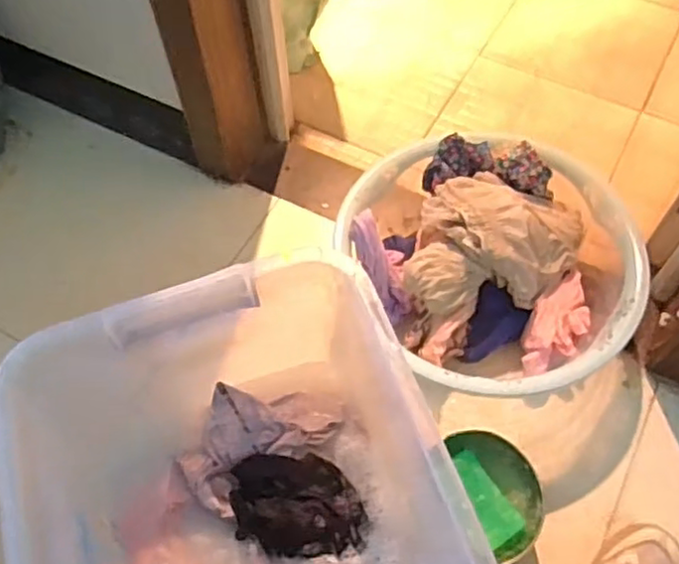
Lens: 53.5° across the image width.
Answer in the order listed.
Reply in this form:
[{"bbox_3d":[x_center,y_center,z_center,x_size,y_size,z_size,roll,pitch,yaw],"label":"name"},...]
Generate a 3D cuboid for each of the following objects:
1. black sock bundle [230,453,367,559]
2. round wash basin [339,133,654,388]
[{"bbox_3d":[-0.043,0.230,0.703,0.136,0.028,0.101,0,60,1],"label":"black sock bundle"},{"bbox_3d":[0.194,-0.034,0.901,0.332,0.157,0.398,-25,62,-12],"label":"round wash basin"}]

